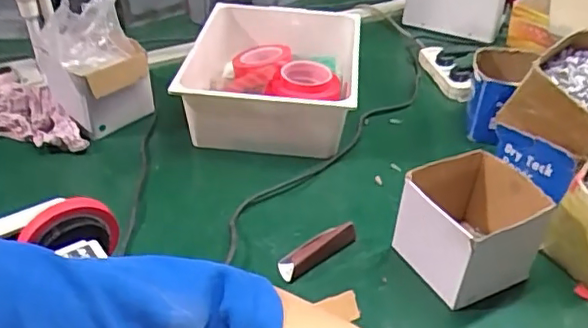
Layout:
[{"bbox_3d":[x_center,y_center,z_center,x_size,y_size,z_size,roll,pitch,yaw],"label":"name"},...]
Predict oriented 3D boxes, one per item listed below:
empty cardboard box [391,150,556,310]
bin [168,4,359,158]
[{"bbox_3d":[0.230,0.077,0.767,0.167,0.114,0.150,-17,41,-24],"label":"empty cardboard box"},{"bbox_3d":[-0.044,-0.171,1.064,0.292,0.119,0.358,3,37,2],"label":"bin"}]

